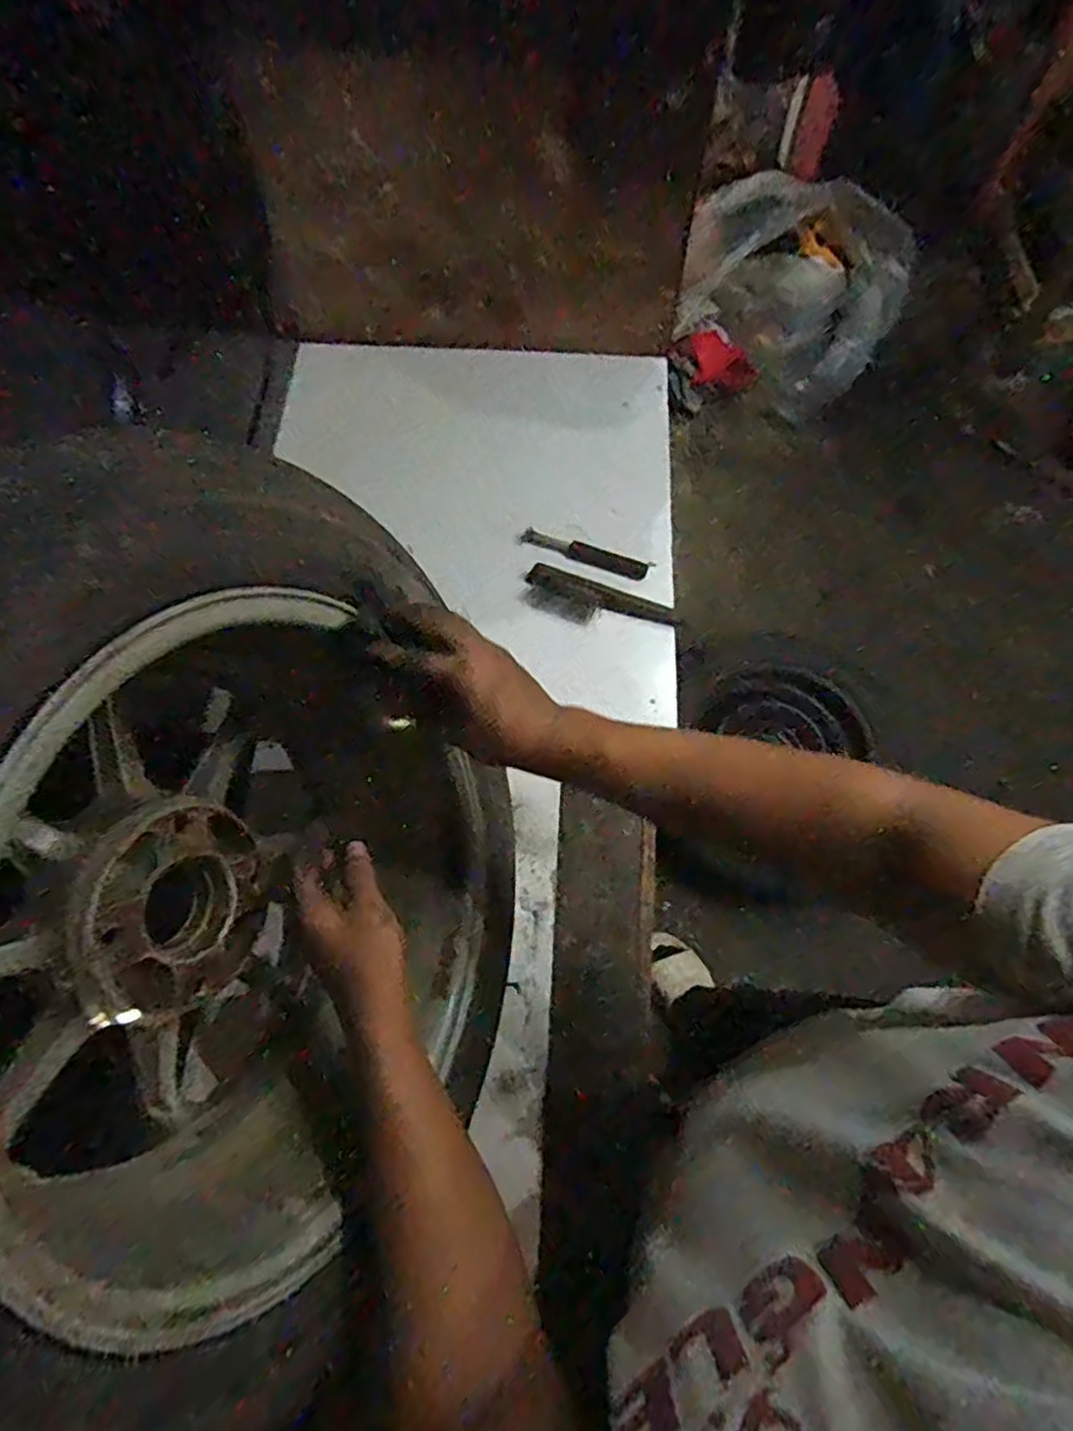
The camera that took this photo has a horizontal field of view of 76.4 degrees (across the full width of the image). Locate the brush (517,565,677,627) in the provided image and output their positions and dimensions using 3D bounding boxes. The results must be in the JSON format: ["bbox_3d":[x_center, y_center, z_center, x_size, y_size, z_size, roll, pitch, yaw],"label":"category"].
[{"bbox_3d":[0.080,-0.148,0.873,0.197,0.018,0.059,12,69,7],"label":"brush"}]

